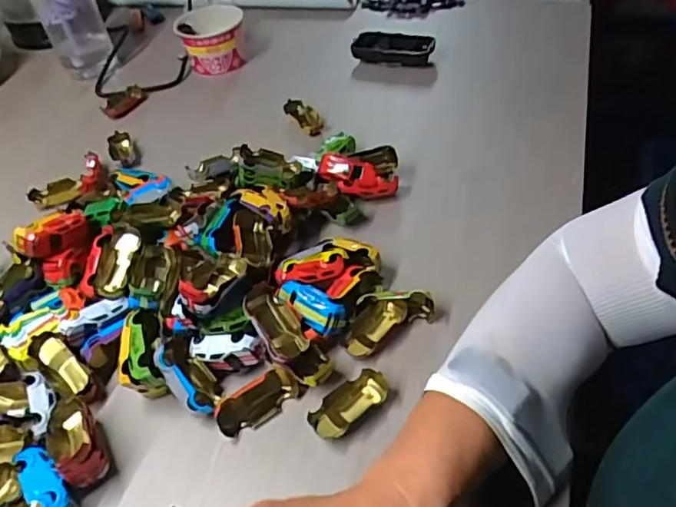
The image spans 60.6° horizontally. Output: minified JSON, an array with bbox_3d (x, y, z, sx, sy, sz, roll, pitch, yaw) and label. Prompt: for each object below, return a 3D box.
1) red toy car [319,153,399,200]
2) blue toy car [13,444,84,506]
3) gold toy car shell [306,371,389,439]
[{"bbox_3d":[0.020,-0.077,0.588,0.080,0.028,0.024,22,50,3],"label":"red toy car"},{"bbox_3d":[-0.207,0.164,0.409,0.026,0.027,0.069,-32,50,-22],"label":"blue toy car"},{"bbox_3d":[0.009,0.113,0.435,0.064,0.015,0.028,-35,51,-25],"label":"gold toy car shell"}]

